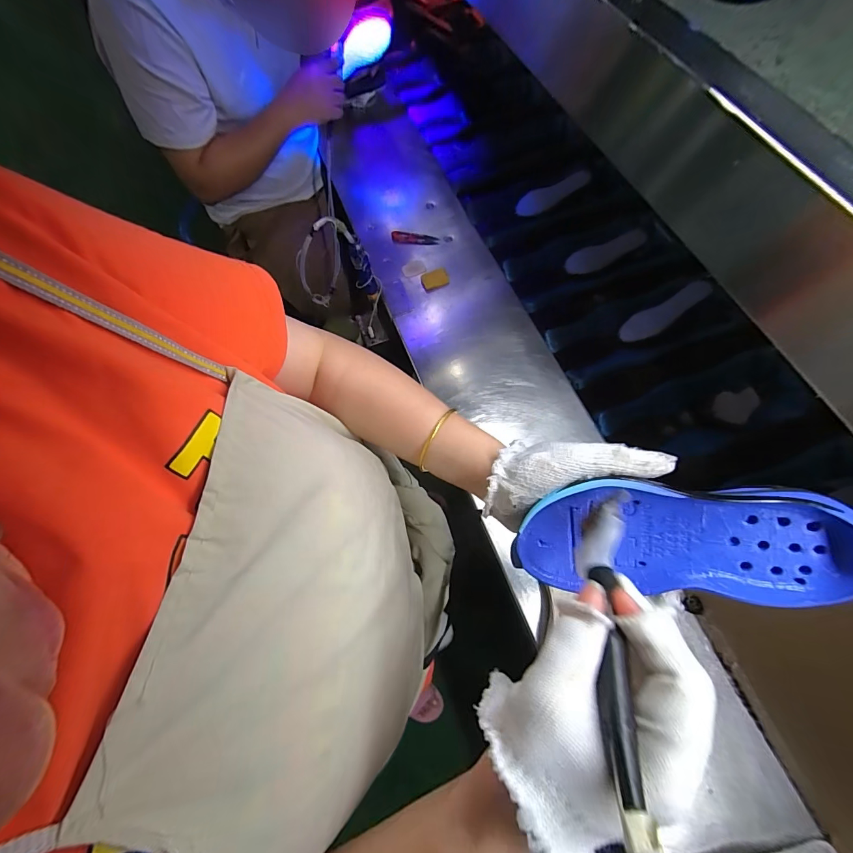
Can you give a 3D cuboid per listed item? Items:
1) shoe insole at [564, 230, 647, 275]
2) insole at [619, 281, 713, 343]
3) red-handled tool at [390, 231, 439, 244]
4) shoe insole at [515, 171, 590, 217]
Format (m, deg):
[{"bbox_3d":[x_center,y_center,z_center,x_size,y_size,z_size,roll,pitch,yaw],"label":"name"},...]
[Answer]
[{"bbox_3d":[0.377,-0.365,0.806,0.172,0.007,0.051,-21,83,5],"label":"shoe insole"},{"bbox_3d":[0.450,-0.215,0.726,0.171,0.013,0.048,-32,70,12],"label":"insole"},{"bbox_3d":[-0.025,-0.400,0.816,0.100,0.014,0.026,8,69,5],"label":"red-handled tool"},{"bbox_3d":[0.281,-0.524,0.858,0.173,0.009,0.045,-29,89,2],"label":"shoe insole"}]

